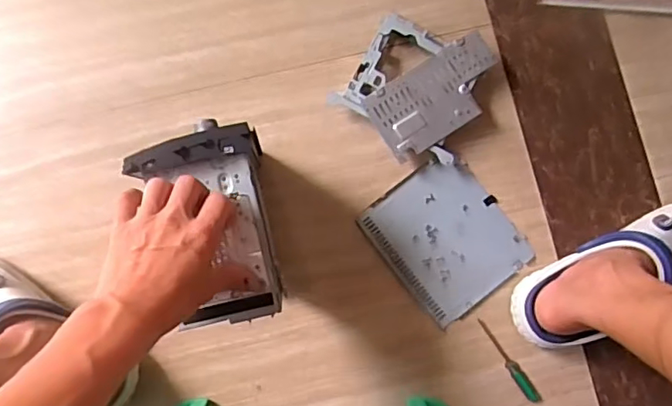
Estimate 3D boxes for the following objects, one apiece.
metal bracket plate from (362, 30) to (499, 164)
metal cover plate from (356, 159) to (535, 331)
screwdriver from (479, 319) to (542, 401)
[{"bbox_3d":[0.126,-0.131,0.676,0.168,0.011,0.090,-33,84,0],"label":"metal bracket plate"},{"bbox_3d":[0.136,0.042,0.690,0.148,0.020,0.171,-37,86,-5],"label":"metal cover plate"},{"bbox_3d":[0.208,0.191,0.673,0.016,0.008,0.115,-35,86,-5],"label":"screwdriver"}]

